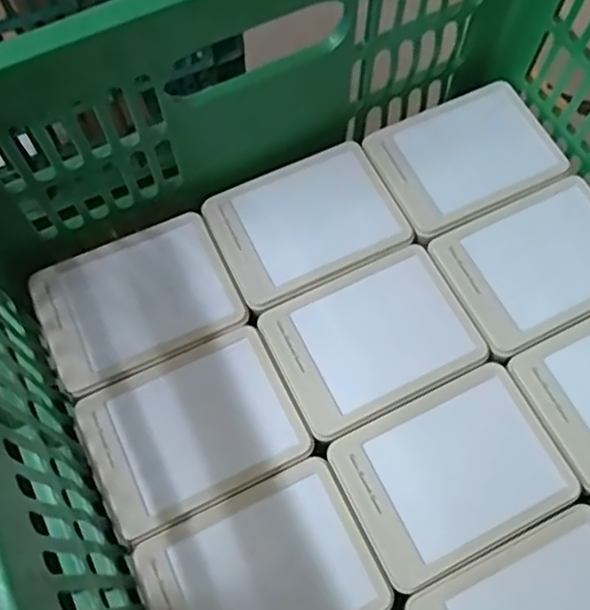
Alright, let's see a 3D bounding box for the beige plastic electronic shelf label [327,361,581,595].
[{"bbox_3d":[0.104,0.109,0.425,0.137,0.005,0.104,-25,70,-9],"label":"beige plastic electronic shelf label"}]

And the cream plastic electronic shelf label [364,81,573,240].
[{"bbox_3d":[0.137,-0.122,0.521,0.139,0.007,0.105,-25,70,-10],"label":"cream plastic electronic shelf label"}]

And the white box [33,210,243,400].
[{"bbox_3d":[-0.116,-0.005,0.473,0.136,0.009,0.101,-24,70,-9],"label":"white box"}]

